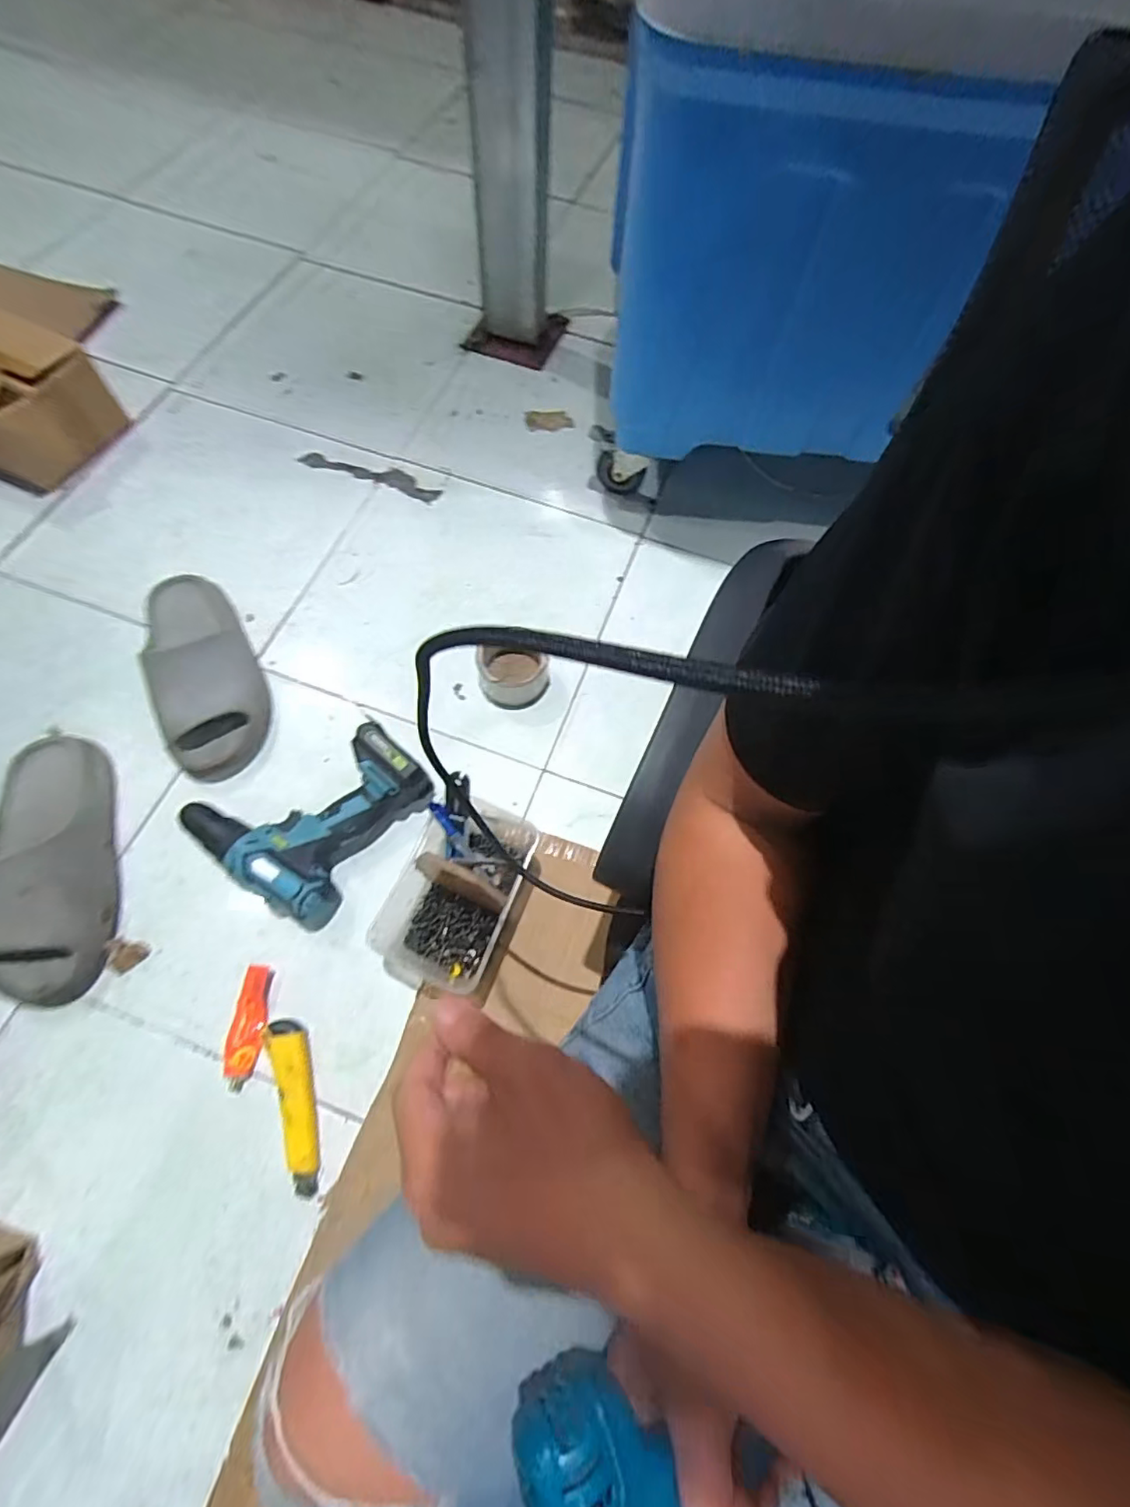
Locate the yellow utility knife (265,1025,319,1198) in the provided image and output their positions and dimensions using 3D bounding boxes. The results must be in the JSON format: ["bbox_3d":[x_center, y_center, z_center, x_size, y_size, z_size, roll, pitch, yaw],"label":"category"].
[{"bbox_3d":[-0.255,0.333,0.555,0.037,0.024,0.151,-18,68,-10],"label":"yellow utility knife"}]

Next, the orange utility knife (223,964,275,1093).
[{"bbox_3d":[-0.318,0.272,0.583,0.037,0.012,0.111,2,66,-1],"label":"orange utility knife"}]

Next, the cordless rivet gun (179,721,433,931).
[{"bbox_3d":[-0.278,0.060,0.643,0.191,0.075,0.218,41,71,15],"label":"cordless rivet gun"}]

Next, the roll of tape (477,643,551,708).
[{"bbox_3d":[-0.067,-0.108,0.743,0.087,0.046,0.085,-6,67,-5],"label":"roll of tape"}]

